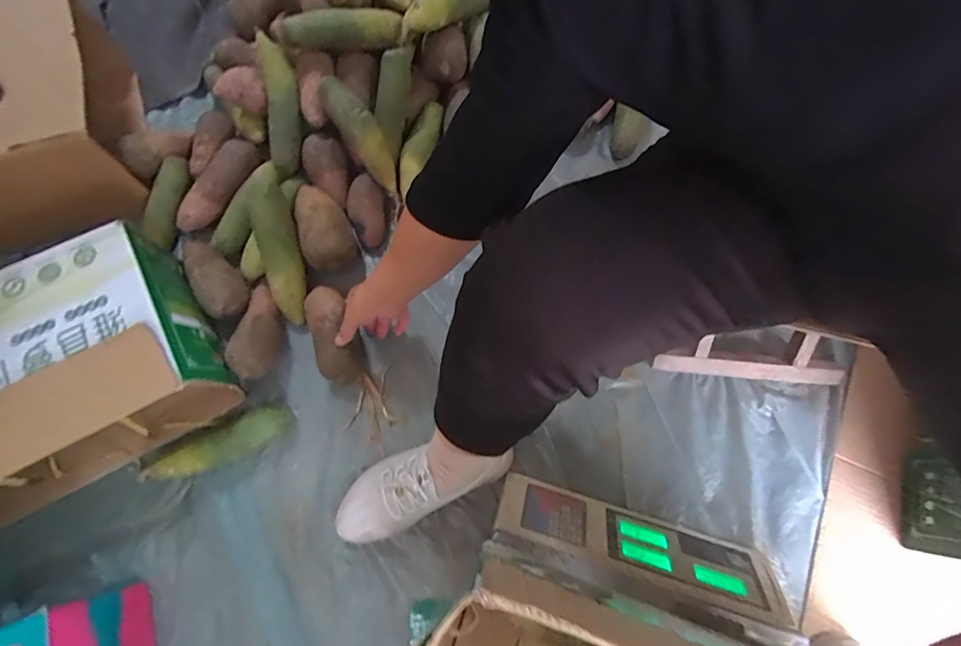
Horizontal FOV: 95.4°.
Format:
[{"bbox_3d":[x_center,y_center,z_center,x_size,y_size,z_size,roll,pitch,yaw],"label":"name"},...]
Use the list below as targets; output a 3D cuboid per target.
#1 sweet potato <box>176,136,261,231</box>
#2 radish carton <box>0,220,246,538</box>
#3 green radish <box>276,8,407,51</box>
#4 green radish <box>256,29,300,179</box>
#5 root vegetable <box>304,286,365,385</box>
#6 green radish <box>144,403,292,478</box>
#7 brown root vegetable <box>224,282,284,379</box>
[{"bbox_3d":[-0.434,-0.231,0.730,0.058,0.051,0.184,26,70,10],"label":"sweet potato"},{"bbox_3d":[-0.551,0.068,0.559,0.374,0.158,0.256,-30,71,-12],"label":"radish carton"},{"bbox_3d":[-0.219,-0.464,0.693,0.189,0.050,0.050,-16,70,-7],"label":"green radish"},{"bbox_3d":[-0.326,-0.362,0.713,0.054,0.055,0.231,-4,96,-2],"label":"green radish"},{"bbox_3d":[-0.214,0.014,0.638,0.060,0.046,0.148,-23,72,-10],"label":"root vegetable"},{"bbox_3d":[-0.349,0.164,0.589,0.185,0.046,0.051,-24,70,-10],"label":"green radish"},{"bbox_3d":[-0.322,0.015,0.648,0.057,0.069,0.134,1,68,0],"label":"brown root vegetable"}]

